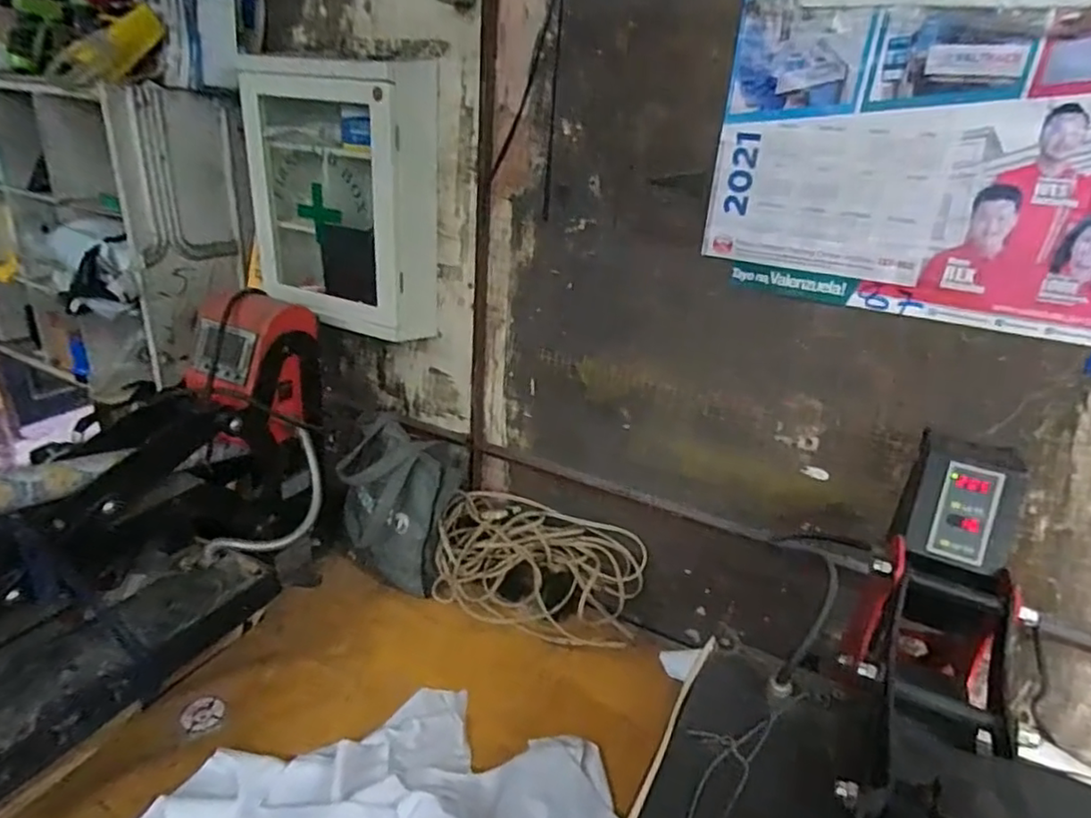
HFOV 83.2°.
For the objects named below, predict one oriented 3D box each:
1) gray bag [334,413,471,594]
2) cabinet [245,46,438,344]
[{"bbox_3d":[-0.256,0.169,1.100,0.206,0.269,0.146,6,24,4],"label":"gray bag"},{"bbox_3d":[-0.337,-0.341,1.026,0.300,0.393,0.133,15,26,23],"label":"cabinet"}]

